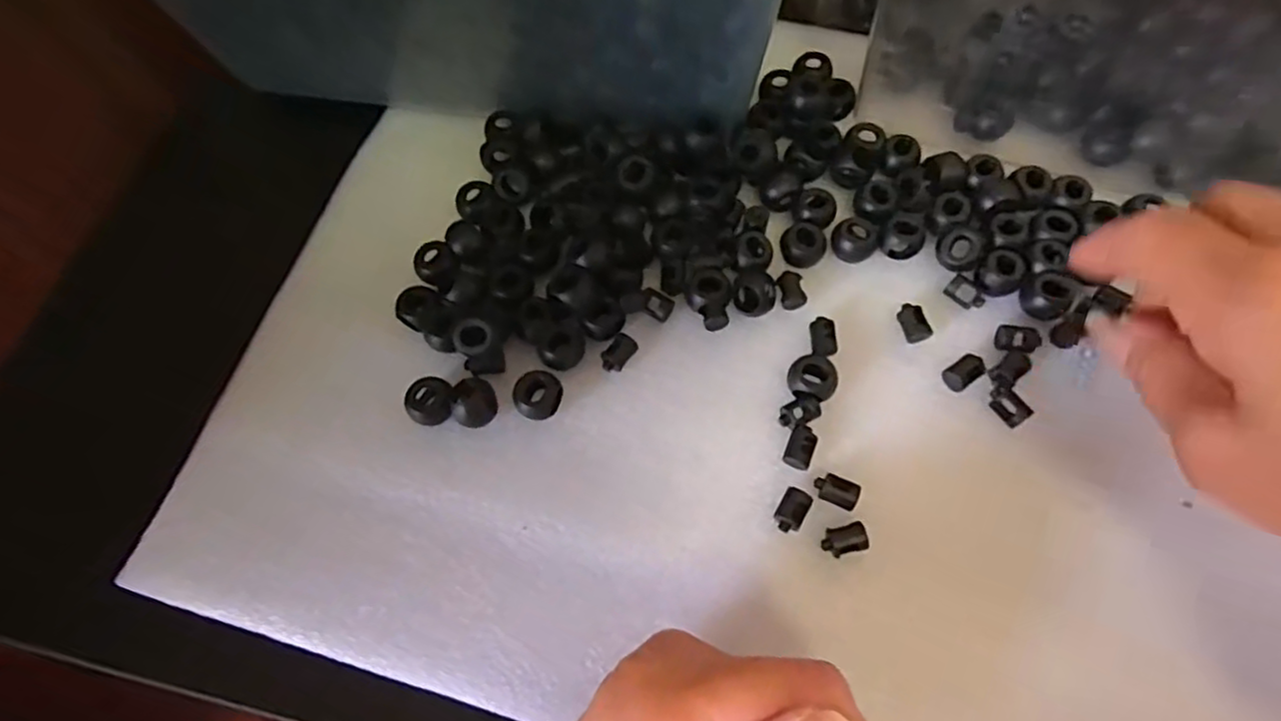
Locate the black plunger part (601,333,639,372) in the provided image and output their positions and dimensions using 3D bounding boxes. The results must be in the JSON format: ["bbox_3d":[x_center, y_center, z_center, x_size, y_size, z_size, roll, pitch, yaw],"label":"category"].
[{"bbox_3d":[-0.008,-0.003,0.257,0.009,0.004,0.016,33,71,15],"label":"black plunger part"}]

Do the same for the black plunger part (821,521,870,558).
[{"bbox_3d":[0.068,0.060,0.226,0.014,0.008,0.009,-12,66,-3],"label":"black plunger part"}]

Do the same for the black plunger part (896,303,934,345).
[{"bbox_3d":[0.103,-0.014,0.257,0.010,0.005,0.015,-17,67,-5],"label":"black plunger part"}]

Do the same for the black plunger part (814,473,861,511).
[{"bbox_3d":[0.067,0.045,0.233,0.015,0.006,0.009,21,69,11],"label":"black plunger part"}]

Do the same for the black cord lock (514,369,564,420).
[{"bbox_3d":[-0.037,0.012,0.249,0.017,0.011,0.017,-1,66,2],"label":"black cord lock"}]

